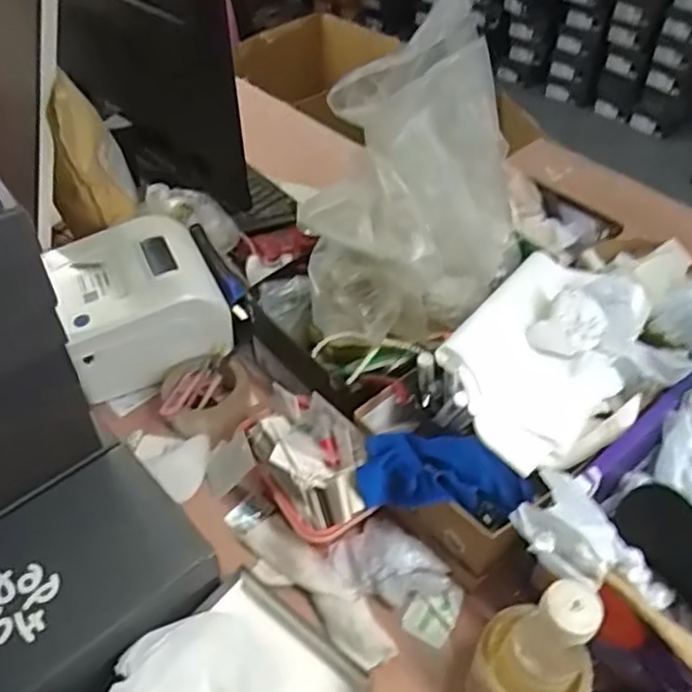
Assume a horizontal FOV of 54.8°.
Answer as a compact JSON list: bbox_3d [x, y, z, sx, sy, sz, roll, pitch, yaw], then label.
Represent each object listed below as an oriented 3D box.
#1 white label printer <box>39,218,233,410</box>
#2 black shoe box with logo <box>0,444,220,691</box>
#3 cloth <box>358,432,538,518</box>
[{"bbox_3d":[-0.257,-0.049,0.827,0.190,0.116,0.170,-23,51,-19],"label":"white label printer"},{"bbox_3d":[-0.274,0.241,0.580,0.169,0.087,0.291,36,57,29],"label":"black shoe box with logo"},{"bbox_3d":[0.091,0.120,0.634,0.159,0.038,0.081,0,47,1],"label":"cloth"}]

